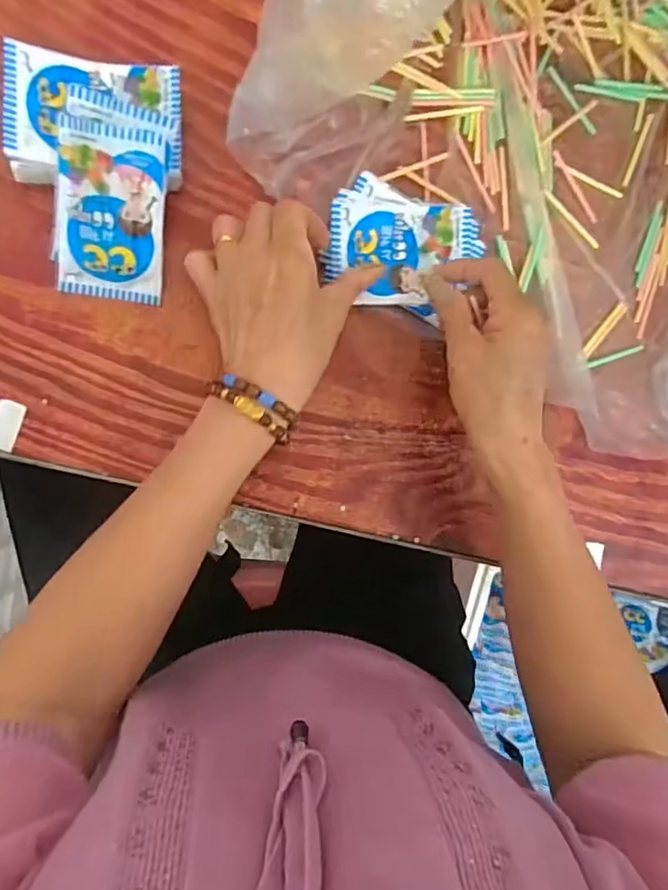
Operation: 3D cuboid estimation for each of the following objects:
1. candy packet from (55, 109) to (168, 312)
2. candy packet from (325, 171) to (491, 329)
[{"bbox_3d":[-0.143,-0.147,0.369,0.065,0.012,0.104,9,115,-7],"label":"candy packet"},{"bbox_3d":[0.049,-0.140,0.407,0.107,0.021,0.084,18,87,-9],"label":"candy packet"}]

